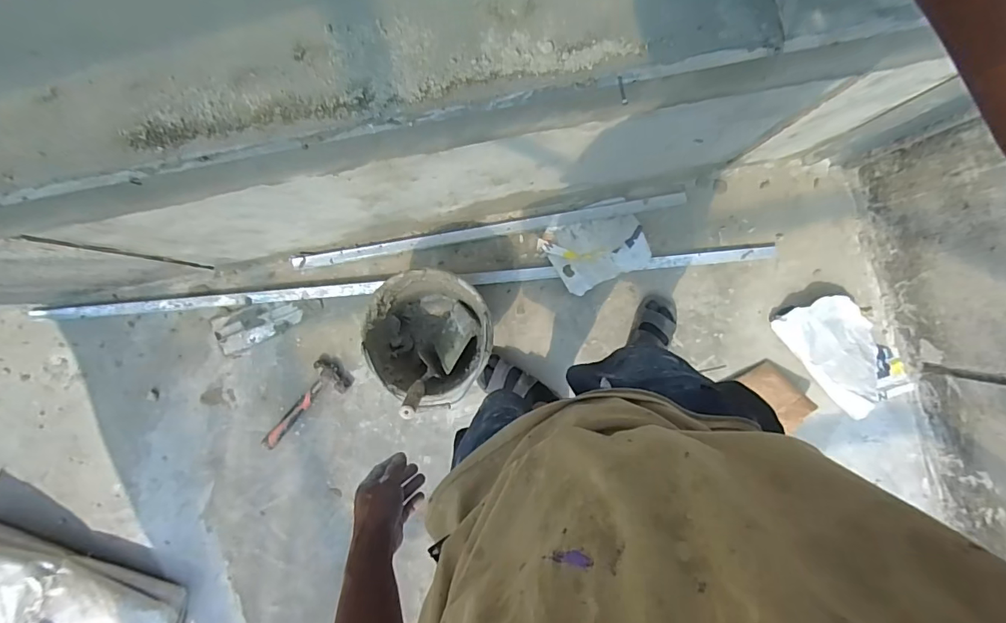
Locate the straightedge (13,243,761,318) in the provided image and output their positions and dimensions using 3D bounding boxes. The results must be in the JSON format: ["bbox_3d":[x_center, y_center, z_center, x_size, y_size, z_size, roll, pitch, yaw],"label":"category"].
[{"bbox_3d":[-0.239,-0.075,1.226,1.900,0.036,0.050,-4,92,0],"label":"straightedge"}]

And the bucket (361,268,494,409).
[{"bbox_3d":[-0.172,0.051,1.145,0.278,0.220,0.279,0,92,0],"label":"bucket"}]

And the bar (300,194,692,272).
[{"bbox_3d":[-0.028,-0.212,1.247,1.034,0.037,0.037,-9,92,0],"label":"bar"}]

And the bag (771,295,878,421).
[{"bbox_3d":[0.880,0.107,1.233,0.213,0.072,0.315,-31,90,0],"label":"bag"}]

